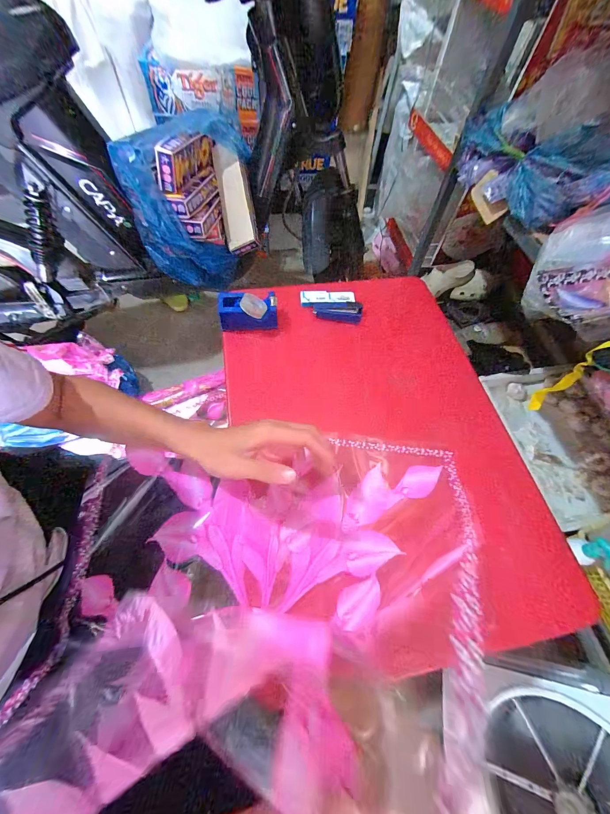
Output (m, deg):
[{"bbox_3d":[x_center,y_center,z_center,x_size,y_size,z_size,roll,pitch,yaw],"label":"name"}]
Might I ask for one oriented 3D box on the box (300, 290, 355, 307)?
[{"bbox_3d":[0.044,-0.214,0.590,0.105,0.011,0.034,0,62,-4],"label":"box"}]

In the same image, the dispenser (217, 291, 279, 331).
[{"bbox_3d":[-0.101,-0.176,0.536,0.098,0.047,0.055,-3,62,-5],"label":"dispenser"}]

